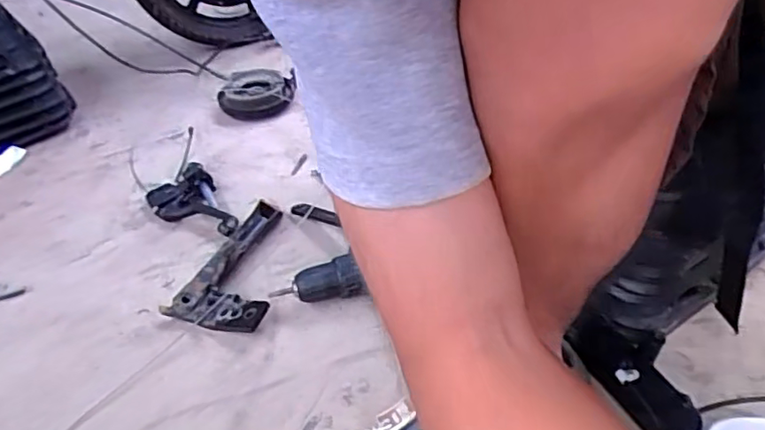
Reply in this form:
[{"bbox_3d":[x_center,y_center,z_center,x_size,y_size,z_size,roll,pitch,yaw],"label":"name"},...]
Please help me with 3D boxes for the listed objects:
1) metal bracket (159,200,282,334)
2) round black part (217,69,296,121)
[{"bbox_3d":[-0.146,0.056,0.674,0.112,0.031,0.183,11,42,21],"label":"metal bracket"},{"bbox_3d":[-0.216,-0.198,1.001,0.121,0.042,0.125,-2,39,6],"label":"round black part"}]

